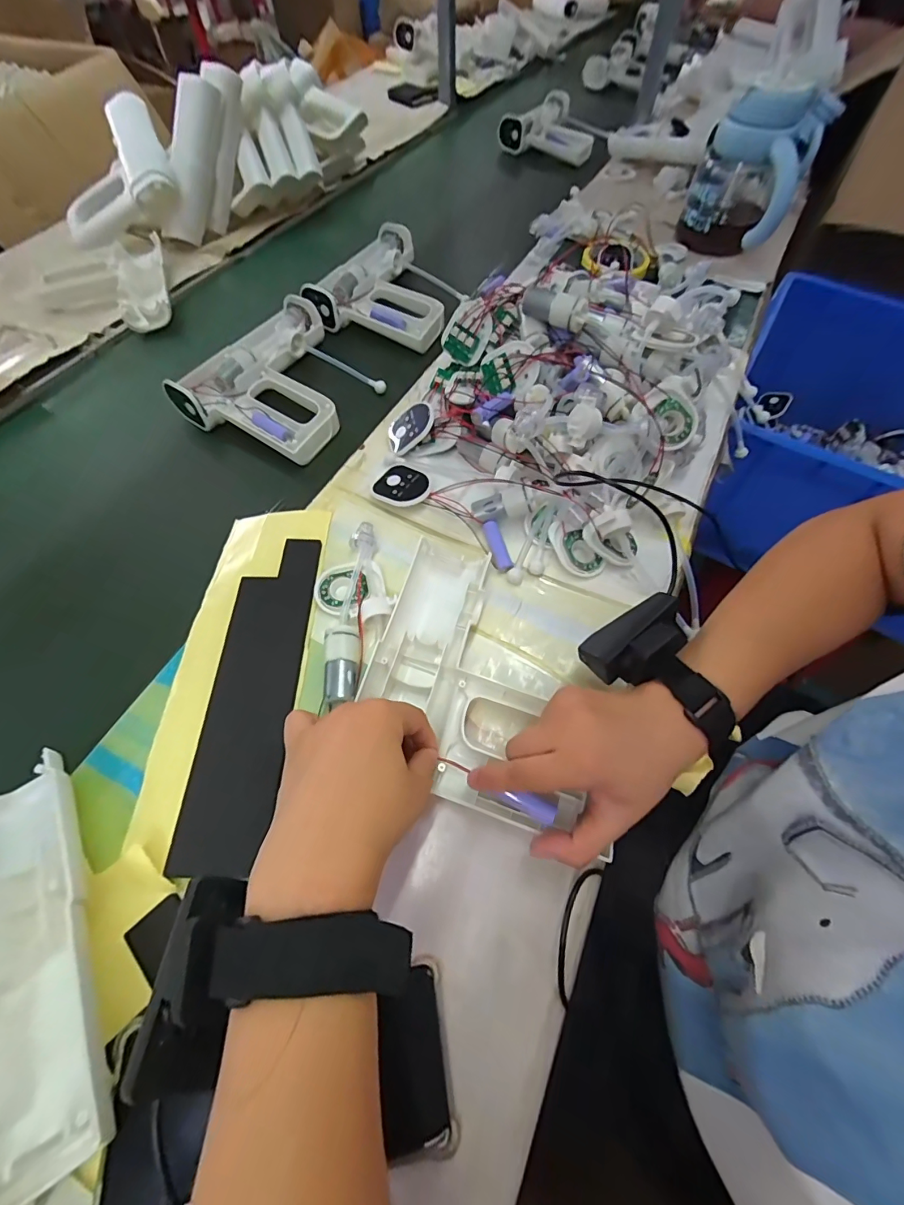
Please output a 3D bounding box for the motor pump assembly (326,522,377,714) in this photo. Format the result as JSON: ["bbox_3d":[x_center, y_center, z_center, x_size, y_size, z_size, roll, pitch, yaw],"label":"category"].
[{"bbox_3d":[-0.082,0.004,0.369,0.026,0.025,0.159,1,60,1],"label":"motor pump assembly"}]

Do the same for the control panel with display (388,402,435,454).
[{"bbox_3d":[-0.042,-0.179,0.461,0.055,0.006,0.041,-34,66,19],"label":"control panel with display"}]

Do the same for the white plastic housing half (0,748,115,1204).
[{"bbox_3d":[-0.273,0.211,0.236,0.172,0.038,0.198,-31,65,-16],"label":"white plastic housing half"}]

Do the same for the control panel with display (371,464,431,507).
[{"bbox_3d":[-0.049,-0.114,0.442,0.054,0.015,0.055,-6,60,-3],"label":"control panel with display"}]

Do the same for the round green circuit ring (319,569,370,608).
[{"bbox_3d":[-0.091,-0.012,0.383,0.040,0.008,0.034,-12,61,-6],"label":"round green circuit ring"}]

